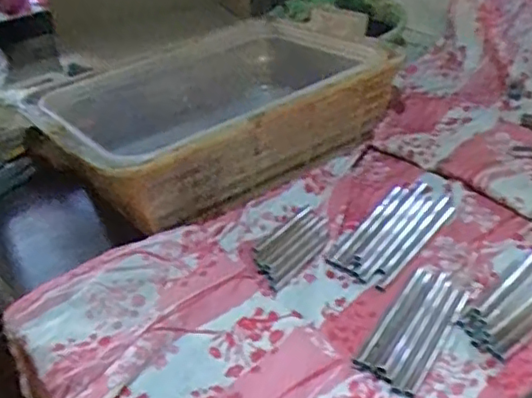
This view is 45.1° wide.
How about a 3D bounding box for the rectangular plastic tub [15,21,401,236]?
[{"bbox_3d":[-0.062,-0.108,0.762,0.392,0.114,0.284,-28,38,-29],"label":"rectangular plastic tub"}]

